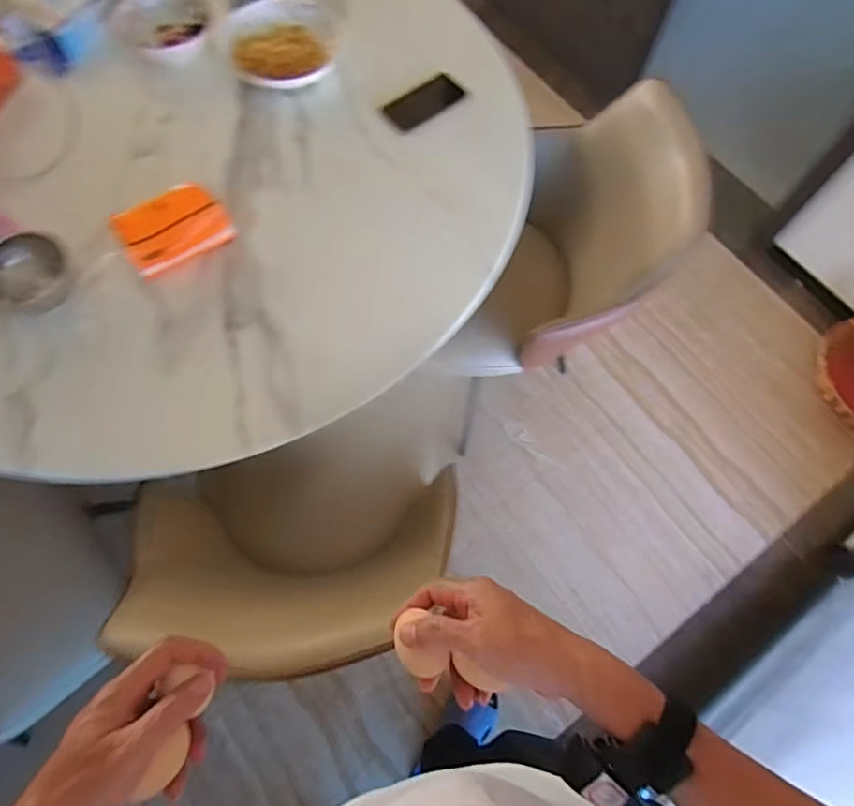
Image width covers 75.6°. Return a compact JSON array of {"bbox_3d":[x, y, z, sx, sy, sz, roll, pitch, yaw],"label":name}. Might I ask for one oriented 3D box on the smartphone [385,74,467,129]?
[{"bbox_3d":[-0.006,-0.549,1.003,0.155,0.007,0.069,-40,74,-18],"label":"smartphone"}]

